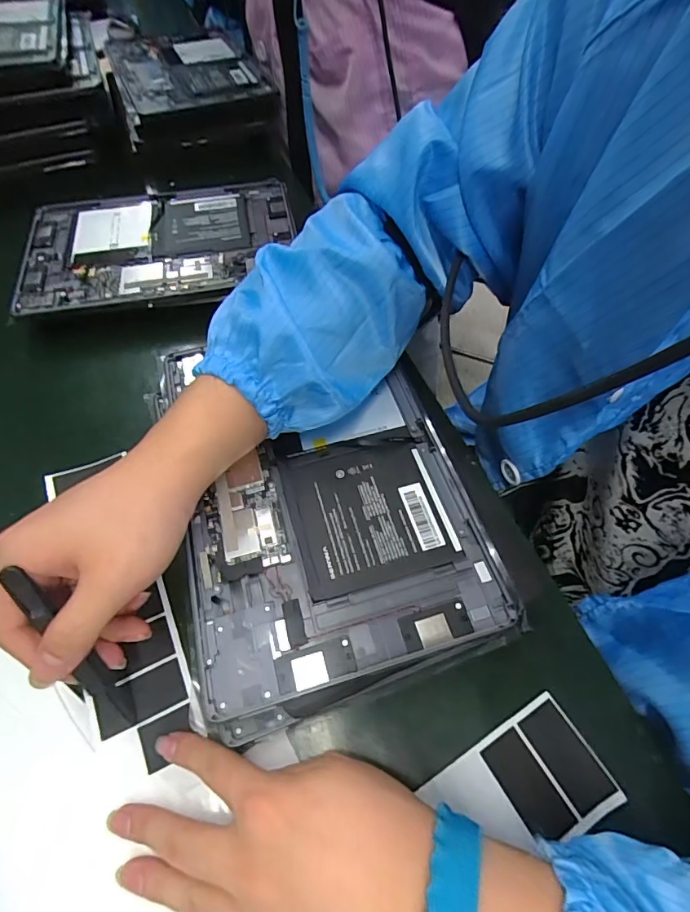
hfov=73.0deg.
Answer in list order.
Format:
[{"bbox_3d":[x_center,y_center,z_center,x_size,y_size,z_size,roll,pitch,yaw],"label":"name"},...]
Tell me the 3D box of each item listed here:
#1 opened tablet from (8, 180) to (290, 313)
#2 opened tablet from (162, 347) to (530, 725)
[{"bbox_3d":[-0.181,-0.210,0.457,0.252,0.010,0.172,-8,60,-3],"label":"opened tablet"},{"bbox_3d":[-0.017,0.015,0.296,0.169,0.013,0.234,-13,61,-7],"label":"opened tablet"}]

